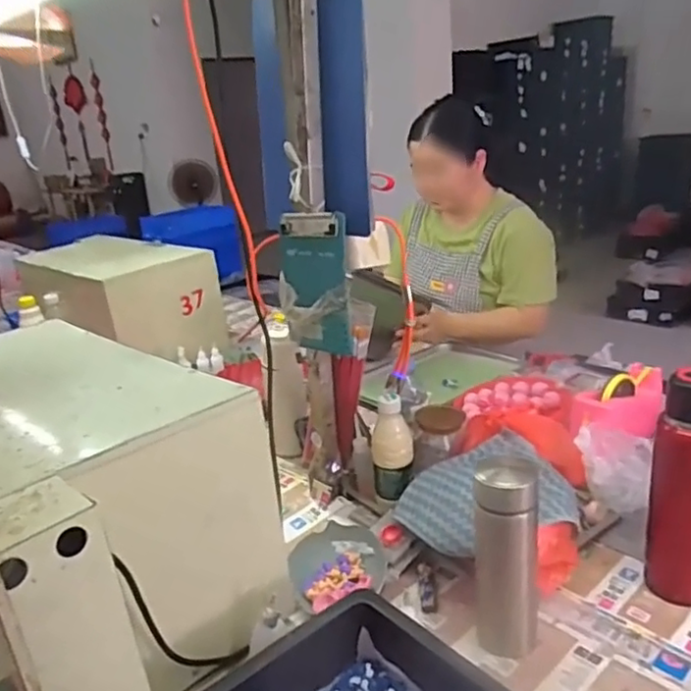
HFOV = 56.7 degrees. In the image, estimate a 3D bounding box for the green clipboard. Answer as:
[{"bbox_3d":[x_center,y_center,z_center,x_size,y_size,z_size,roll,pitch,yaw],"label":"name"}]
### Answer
[{"bbox_3d":[-0.033,-0.082,0.858,0.106,0.188,0.031,4,12,36],"label":"green clipboard"}]

